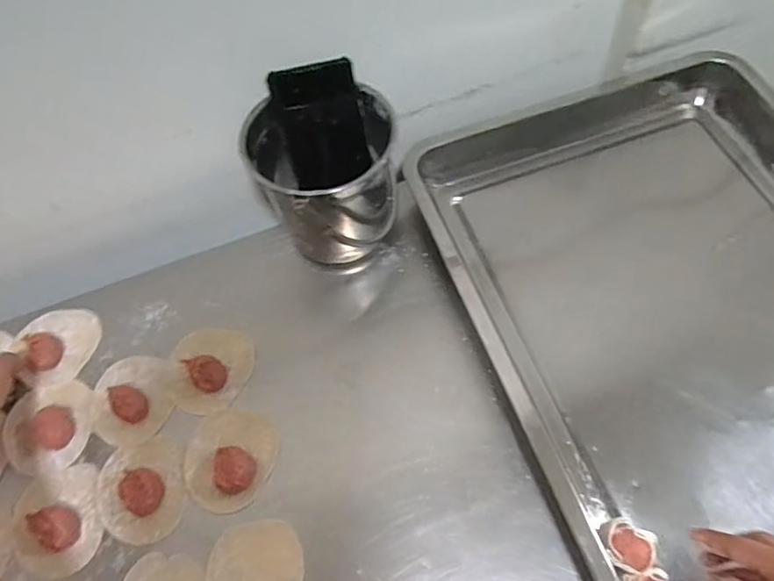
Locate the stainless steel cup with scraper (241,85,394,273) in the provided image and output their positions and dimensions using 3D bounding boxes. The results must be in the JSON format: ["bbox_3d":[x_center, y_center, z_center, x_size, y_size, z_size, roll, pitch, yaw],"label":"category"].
[{"bbox_3d":[-0.060,-0.096,0.525,0.131,0.129,0.126,-2,61,4],"label":"stainless steel cup with scraper"}]

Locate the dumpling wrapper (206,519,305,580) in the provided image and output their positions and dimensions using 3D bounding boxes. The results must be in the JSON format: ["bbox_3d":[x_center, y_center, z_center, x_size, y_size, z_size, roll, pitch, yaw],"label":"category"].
[{"bbox_3d":[-0.102,0.225,0.428,0.072,0.004,0.082,-10,61,0],"label":"dumpling wrapper"}]

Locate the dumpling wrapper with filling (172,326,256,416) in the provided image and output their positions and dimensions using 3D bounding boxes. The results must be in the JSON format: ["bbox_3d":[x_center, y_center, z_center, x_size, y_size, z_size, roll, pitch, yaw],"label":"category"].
[{"bbox_3d":[-0.167,0.068,0.508,0.076,0.026,0.082,-2,61,4],"label":"dumpling wrapper with filling"}]

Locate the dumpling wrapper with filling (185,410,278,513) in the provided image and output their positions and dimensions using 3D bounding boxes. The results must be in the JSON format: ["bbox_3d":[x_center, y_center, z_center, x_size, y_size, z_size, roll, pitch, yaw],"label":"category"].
[{"bbox_3d":[-0.136,0.143,0.475,0.076,0.016,0.083,-2,61,4],"label":"dumpling wrapper with filling"}]

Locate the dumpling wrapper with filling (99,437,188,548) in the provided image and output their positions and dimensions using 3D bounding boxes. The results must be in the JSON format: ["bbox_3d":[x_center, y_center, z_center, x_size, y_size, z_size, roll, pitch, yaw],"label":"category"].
[{"bbox_3d":[-0.209,0.166,0.461,0.071,0.026,0.081,-15,61,-3],"label":"dumpling wrapper with filling"}]

